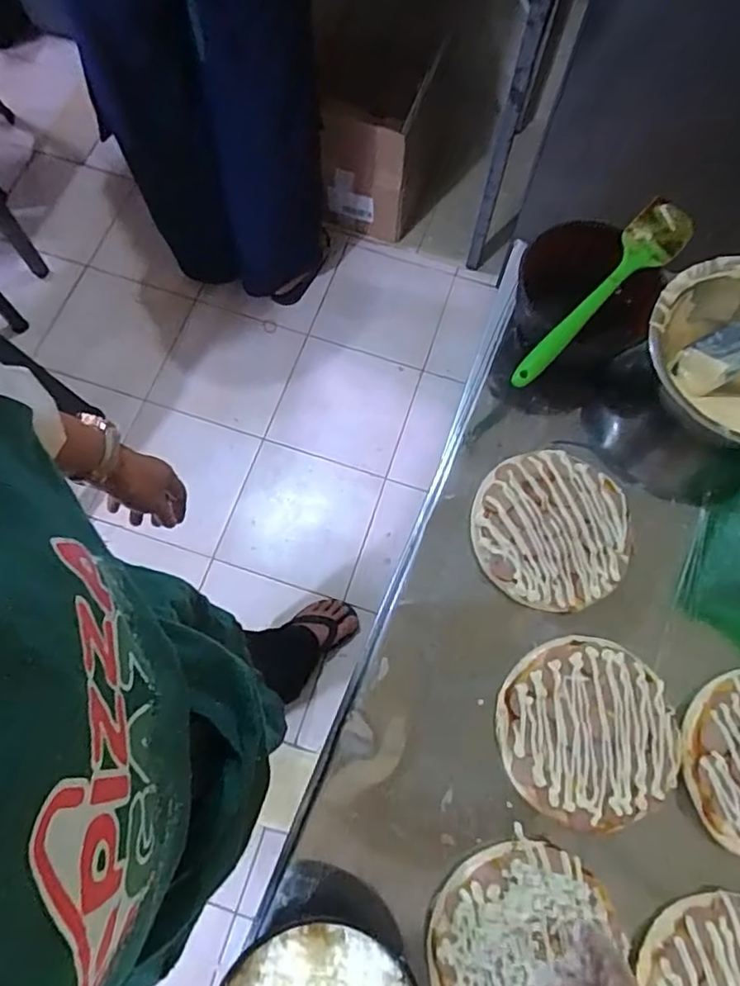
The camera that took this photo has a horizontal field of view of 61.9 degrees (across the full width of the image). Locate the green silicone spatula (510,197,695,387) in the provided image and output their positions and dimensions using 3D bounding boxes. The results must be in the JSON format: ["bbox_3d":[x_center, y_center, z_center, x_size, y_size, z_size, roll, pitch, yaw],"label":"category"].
[{"bbox_3d":[0.228,-0.193,0.587,0.053,0.026,0.281,39,74,10],"label":"green silicone spatula"}]

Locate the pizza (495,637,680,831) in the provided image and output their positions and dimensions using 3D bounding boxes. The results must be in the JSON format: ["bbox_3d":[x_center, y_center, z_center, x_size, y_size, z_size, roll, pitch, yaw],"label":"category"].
[{"bbox_3d":[0.184,0.201,0.522,0.148,0.017,0.141,1,71,-2],"label":"pizza"}]

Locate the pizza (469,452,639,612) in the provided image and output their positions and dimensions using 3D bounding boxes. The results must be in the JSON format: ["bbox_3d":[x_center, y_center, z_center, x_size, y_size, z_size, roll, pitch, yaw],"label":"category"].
[{"bbox_3d":[0.168,0.032,0.569,0.141,0.019,0.143,30,73,8],"label":"pizza"}]

